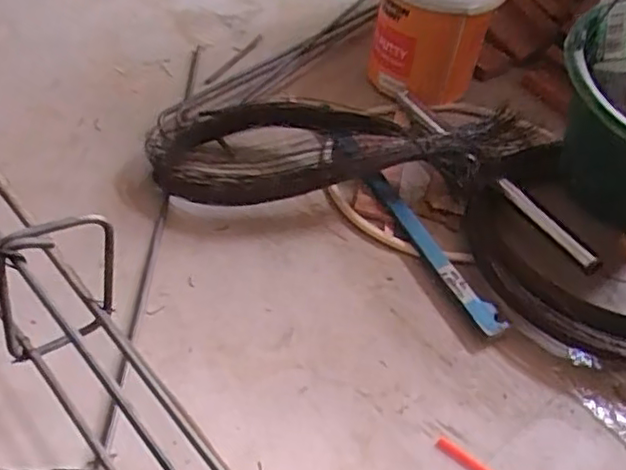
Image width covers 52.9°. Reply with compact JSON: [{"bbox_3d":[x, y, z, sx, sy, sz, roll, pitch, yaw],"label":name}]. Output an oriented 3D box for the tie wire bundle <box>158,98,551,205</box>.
[{"bbox_3d":[0.034,-0.113,0.774,0.457,0.086,0.181,-1,50,-7],"label":"tie wire bundle"}]

